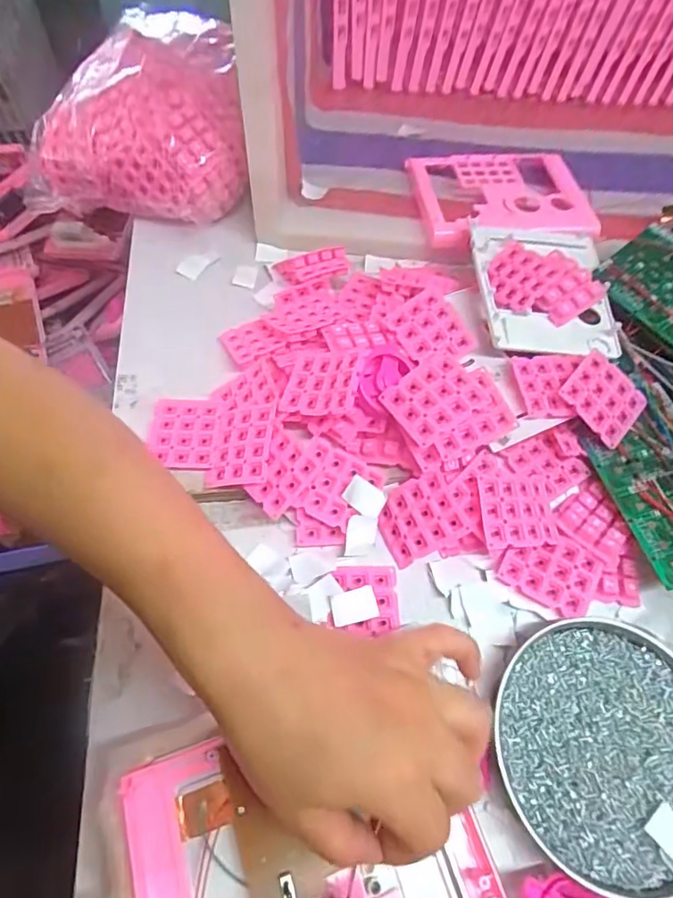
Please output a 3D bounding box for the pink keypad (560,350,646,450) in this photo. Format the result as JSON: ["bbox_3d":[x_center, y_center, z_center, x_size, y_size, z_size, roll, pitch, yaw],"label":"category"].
[{"bbox_3d":[0.197,-0.037,0.384,0.059,0.004,0.049,44,76,-6],"label":"pink keypad"}]

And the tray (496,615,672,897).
[{"bbox_3d":[0.160,0.173,0.305,0.126,0.017,0.136,32,64,15],"label":"tray"}]

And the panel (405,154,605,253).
[{"bbox_3d":[0.162,-0.250,0.508,0.165,0.022,0.132,-4,61,-5],"label":"panel"}]

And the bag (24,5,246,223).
[{"bbox_3d":[-0.175,-0.331,0.523,0.202,0.107,0.201,15,61,6],"label":"bag"}]

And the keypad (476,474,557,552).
[{"bbox_3d":[0.128,0.043,0.362,0.060,0.010,0.049,-1,74,-18],"label":"keypad"}]

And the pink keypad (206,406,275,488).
[{"bbox_3d":[-0.068,-0.003,0.373,0.046,0.006,0.060,-7,64,24],"label":"pink keypad"}]

